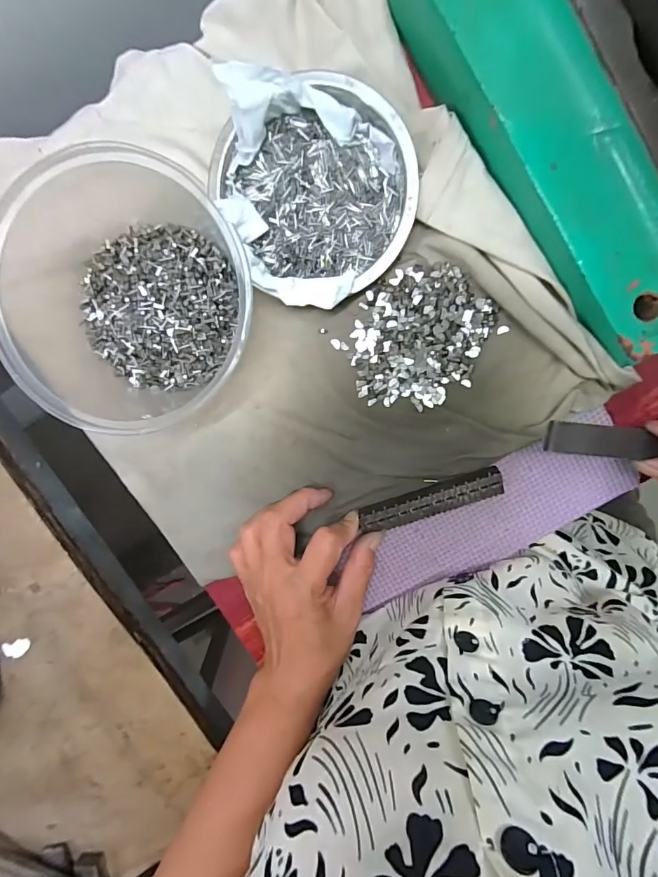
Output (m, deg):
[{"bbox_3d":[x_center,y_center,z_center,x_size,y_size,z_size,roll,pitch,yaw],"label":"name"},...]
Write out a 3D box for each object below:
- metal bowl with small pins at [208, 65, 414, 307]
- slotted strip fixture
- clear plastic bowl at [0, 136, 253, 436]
[{"bbox_3d":[-0.010,-0.143,0.255,0.115,0.033,0.120,0,99,3],"label":"metal bowl with small pins"},{"bbox_3d":[0.069,0.043,0.290,0.096,0.010,0.023,-19,97,7],"label":"slotted strip fixture"},{"bbox_3d":[-0.111,-0.076,0.246,0.132,0.061,0.136,0,99,3],"label":"clear plastic bowl"}]

